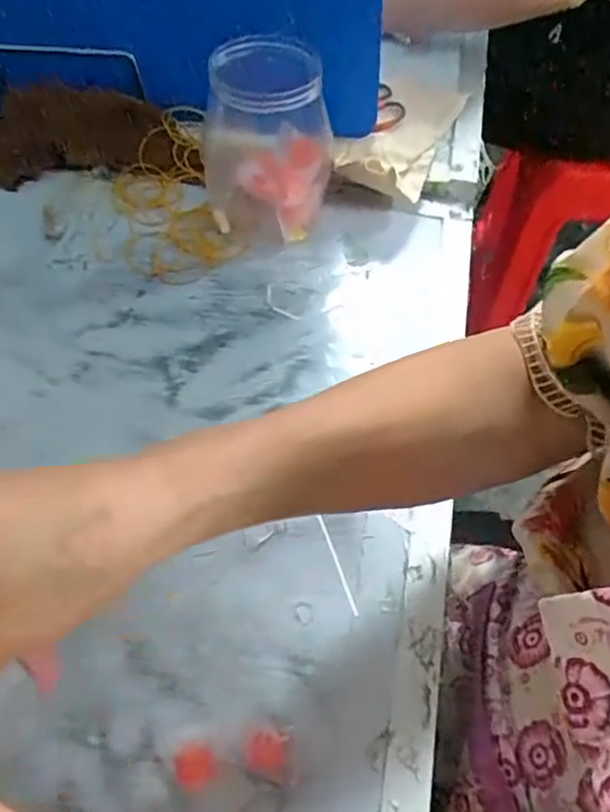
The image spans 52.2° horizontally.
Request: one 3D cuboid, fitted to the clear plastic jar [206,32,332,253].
[{"bbox_3d":[-0.034,-0.211,0.501,0.096,0.131,0.117,-9,58,-3],"label":"clear plastic jar"}]

